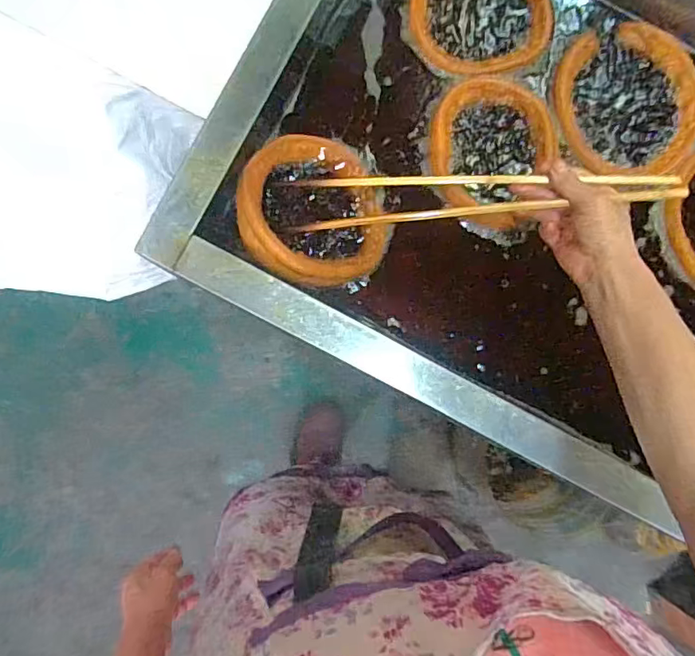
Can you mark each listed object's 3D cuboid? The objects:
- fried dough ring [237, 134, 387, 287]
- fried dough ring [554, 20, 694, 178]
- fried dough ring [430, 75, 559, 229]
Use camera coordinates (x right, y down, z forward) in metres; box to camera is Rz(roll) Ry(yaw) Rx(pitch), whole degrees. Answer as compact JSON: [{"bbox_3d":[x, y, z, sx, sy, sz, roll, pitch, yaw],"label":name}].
[{"bbox_3d":[-0.036,-0.127,0.570,0.156,0.025,0.166,6,76,-26],"label":"fried dough ring"},{"bbox_3d":[0.329,-0.266,0.621,0.173,0.014,0.180,0,88,-4],"label":"fried dough ring"},{"bbox_3d":[0.168,-0.202,0.604,0.144,0.019,0.176,-6,88,-4],"label":"fried dough ring"}]

